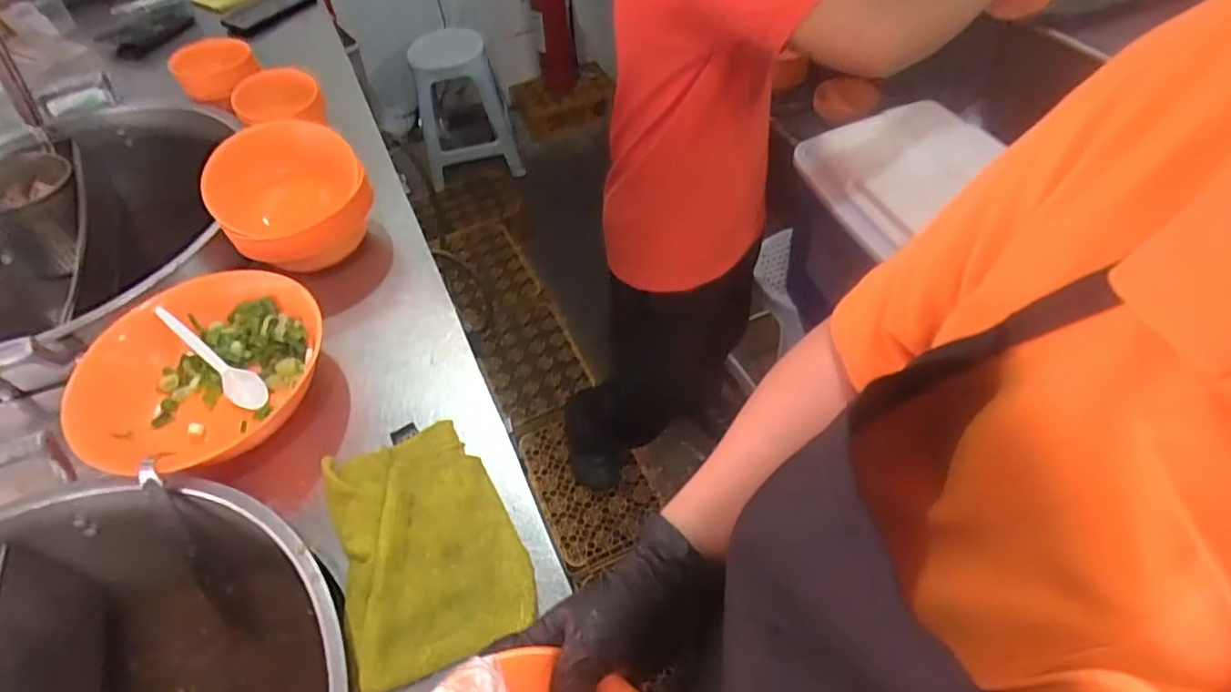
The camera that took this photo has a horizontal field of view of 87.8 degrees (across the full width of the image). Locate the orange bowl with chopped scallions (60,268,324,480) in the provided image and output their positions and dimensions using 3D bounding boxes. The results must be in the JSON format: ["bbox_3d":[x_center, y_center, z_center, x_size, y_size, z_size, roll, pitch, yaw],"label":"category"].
[{"bbox_3d":[-0.385,0.025,0.601,0.189,0.092,0.218,1,51,6],"label":"orange bowl with chopped scallions"}]

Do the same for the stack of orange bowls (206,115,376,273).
[{"bbox_3d":[-0.356,-0.162,0.722,0.152,0.124,0.135,-17,52,-8],"label":"stack of orange bowls"}]

